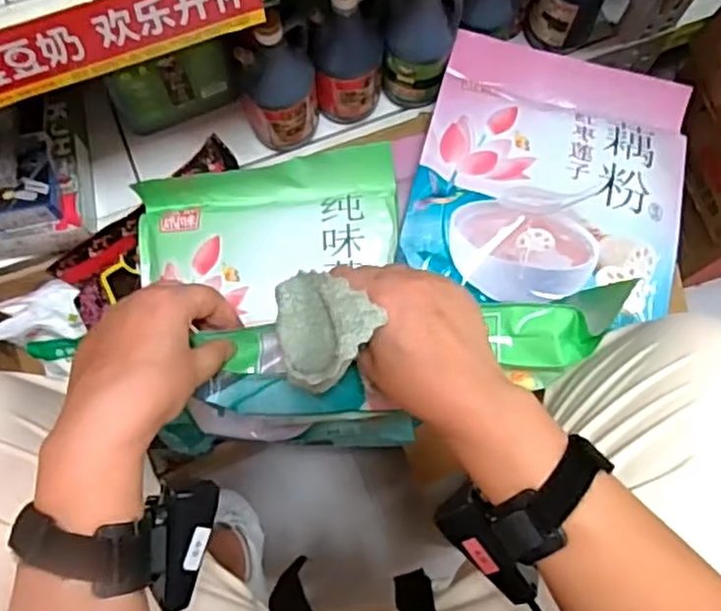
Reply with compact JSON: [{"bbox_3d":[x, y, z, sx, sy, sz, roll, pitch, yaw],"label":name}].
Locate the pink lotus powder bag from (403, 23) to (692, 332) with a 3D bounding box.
[{"bbox_3d":[0.210,-0.146,0.783,0.284,0.054,0.336,14,75,3],"label":"pink lotus powder bag"}]

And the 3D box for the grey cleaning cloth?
[{"bbox_3d":[-0.027,0.010,0.410,0.059,0.034,0.067,-44,80,-11],"label":"grey cleaning cloth"}]

